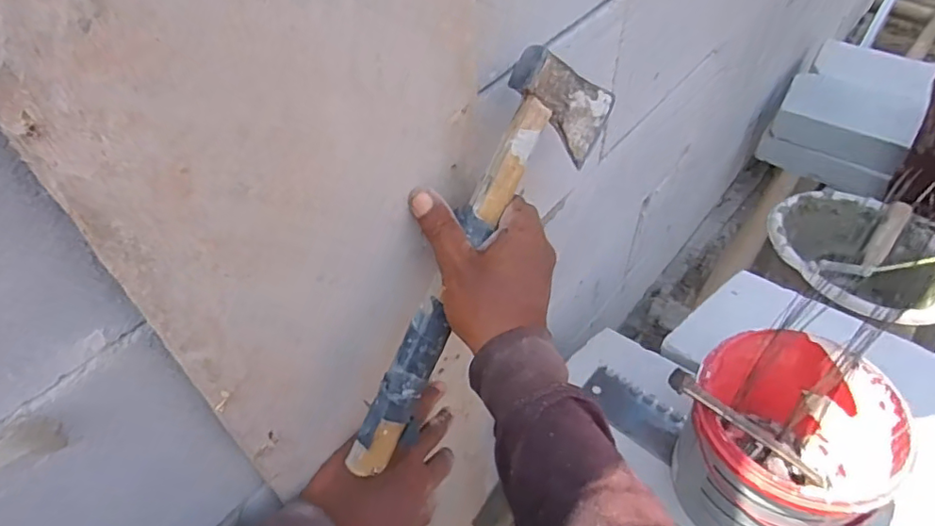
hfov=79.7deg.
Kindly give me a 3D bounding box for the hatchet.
[{"bbox_3d":[0.004,0.004,0.403,0.043,0.091,0.317,28,92,24],"label":"hatchet"}]

